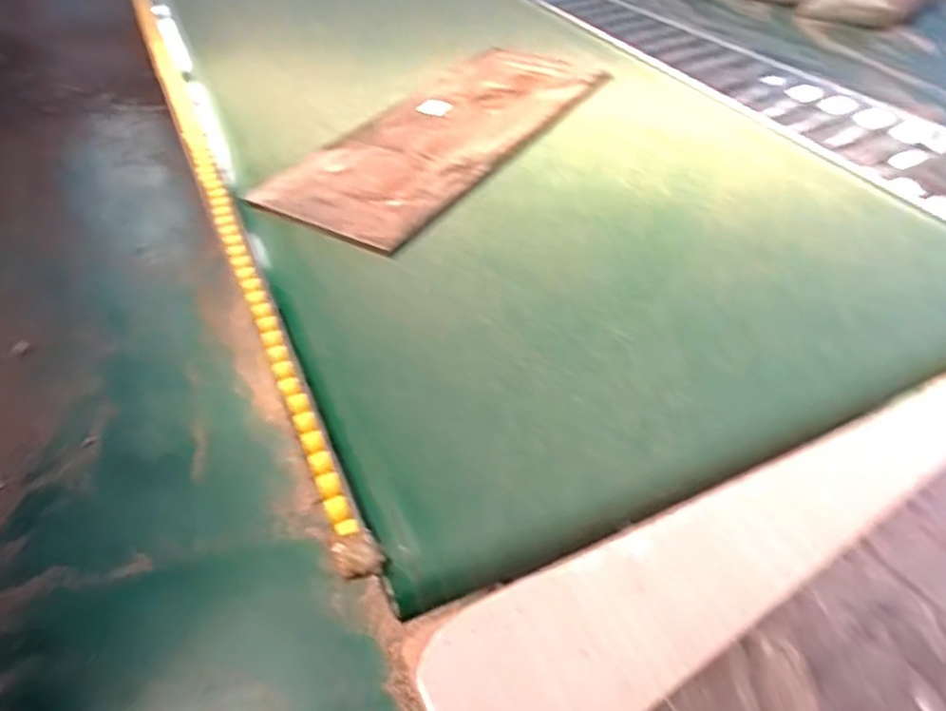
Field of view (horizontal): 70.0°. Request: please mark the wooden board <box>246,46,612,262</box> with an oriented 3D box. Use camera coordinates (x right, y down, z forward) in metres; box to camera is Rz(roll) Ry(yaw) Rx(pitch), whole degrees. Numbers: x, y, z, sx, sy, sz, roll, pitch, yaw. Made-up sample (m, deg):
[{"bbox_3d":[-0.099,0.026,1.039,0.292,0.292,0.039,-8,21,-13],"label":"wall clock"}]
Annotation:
[{"bbox_3d":[-0.060,-0.527,1.539,0.396,0.014,0.934,22,49,21],"label":"wooden board"}]

